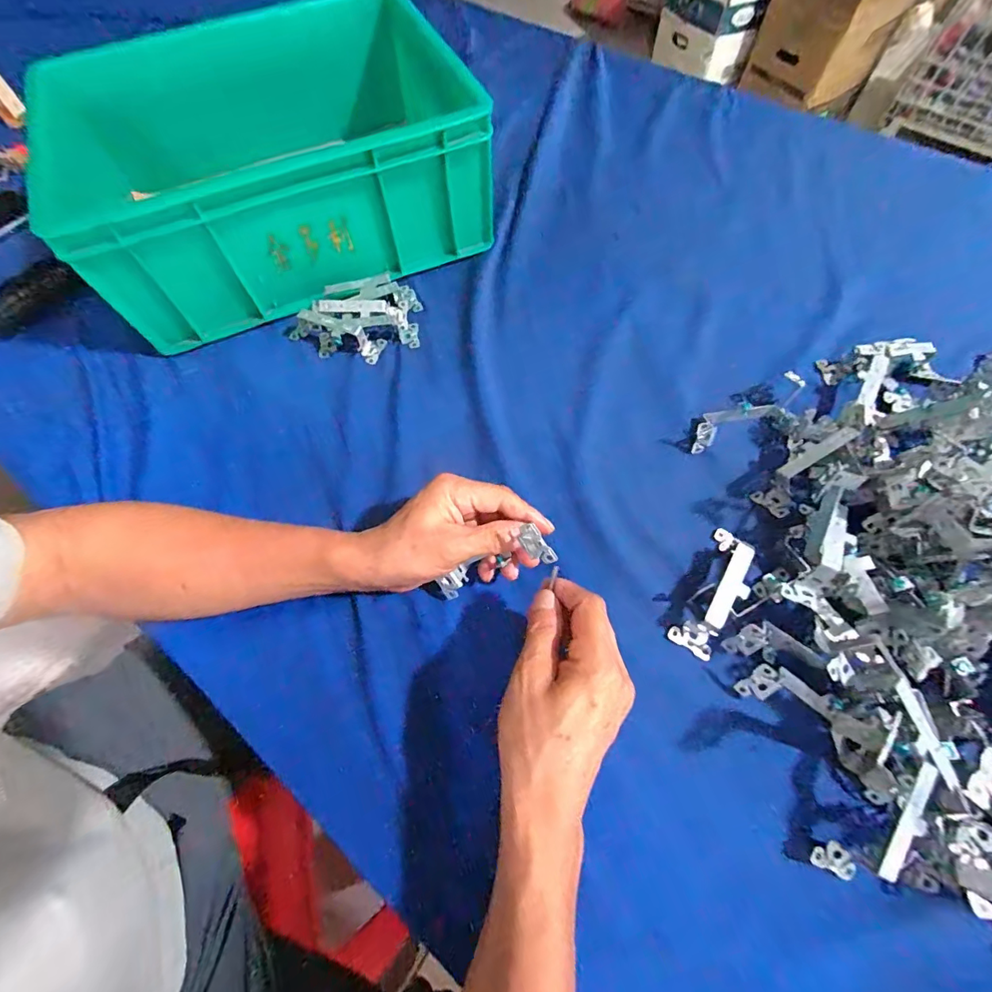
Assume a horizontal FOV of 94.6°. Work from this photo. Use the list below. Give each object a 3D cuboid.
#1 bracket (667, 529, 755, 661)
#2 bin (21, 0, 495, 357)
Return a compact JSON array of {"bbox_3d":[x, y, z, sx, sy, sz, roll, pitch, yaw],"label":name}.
[{"bbox_3d":[0.177,0.072,0.361,0.032,0.030,0.106,30,70,15],"label":"bracket"},{"bbox_3d":[-0.232,-0.361,0.504,0.402,0.147,0.289,-20,66,-7],"label":"bin"}]

